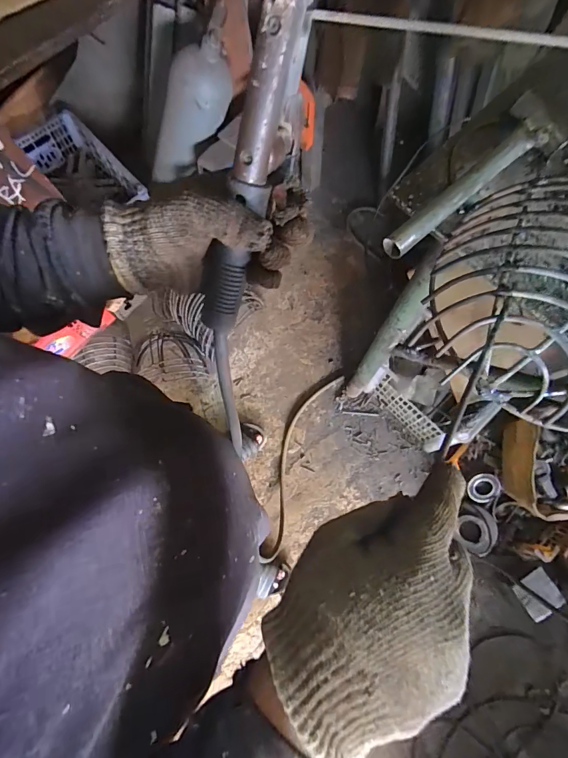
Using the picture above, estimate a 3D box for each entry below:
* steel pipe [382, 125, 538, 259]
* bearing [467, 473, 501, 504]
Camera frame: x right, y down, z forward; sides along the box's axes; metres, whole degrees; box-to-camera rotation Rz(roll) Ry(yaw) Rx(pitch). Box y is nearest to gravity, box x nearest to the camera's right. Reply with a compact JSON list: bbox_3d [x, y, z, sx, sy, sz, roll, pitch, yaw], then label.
[{"bbox_3d":[0.188,-0.199,0.405,0.224,0.019,0.021,-41,76,-8],"label":"steel pipe"},{"bbox_3d":[0.569,0.310,1.121,0.087,0.015,0.079,-20,87,15],"label":"bearing"}]

